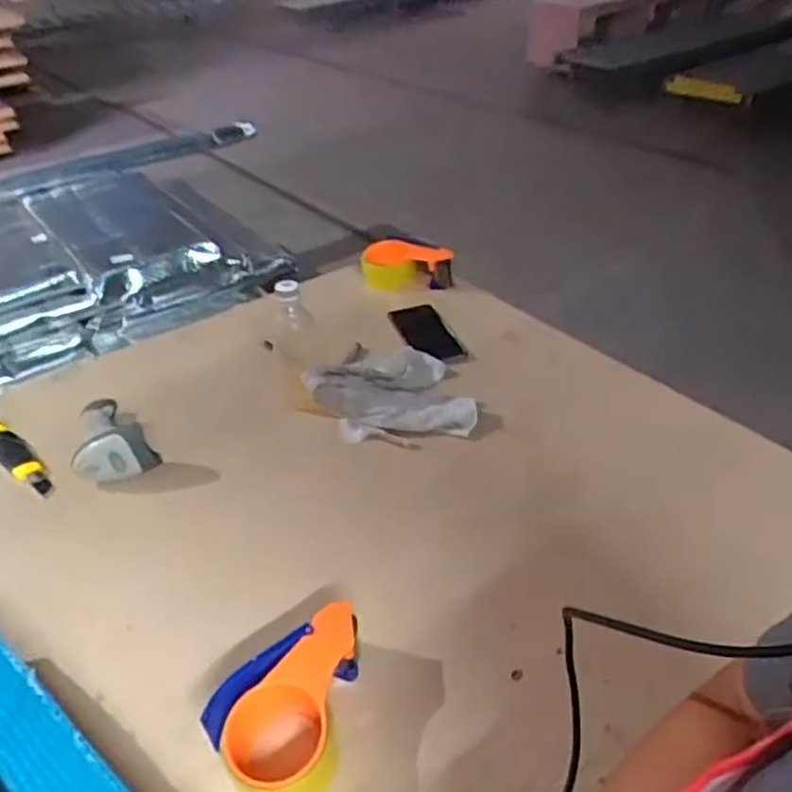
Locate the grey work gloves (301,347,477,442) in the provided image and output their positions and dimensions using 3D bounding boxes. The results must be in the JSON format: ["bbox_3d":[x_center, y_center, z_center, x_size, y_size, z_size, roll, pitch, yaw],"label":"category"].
[{"bbox_3d":[-0.011,-0.012,0.932,0.214,0.064,0.173,-10,37,-7],"label":"grey work gloves"}]

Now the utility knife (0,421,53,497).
[{"bbox_3d":[-0.492,0.072,0.890,0.189,0.022,0.040,23,44,32],"label":"utility knife"}]

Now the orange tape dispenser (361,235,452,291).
[{"bbox_3d":[0.016,-0.234,1.226,0.159,0.068,0.091,-7,36,-3],"label":"orange tape dispenser"}]

